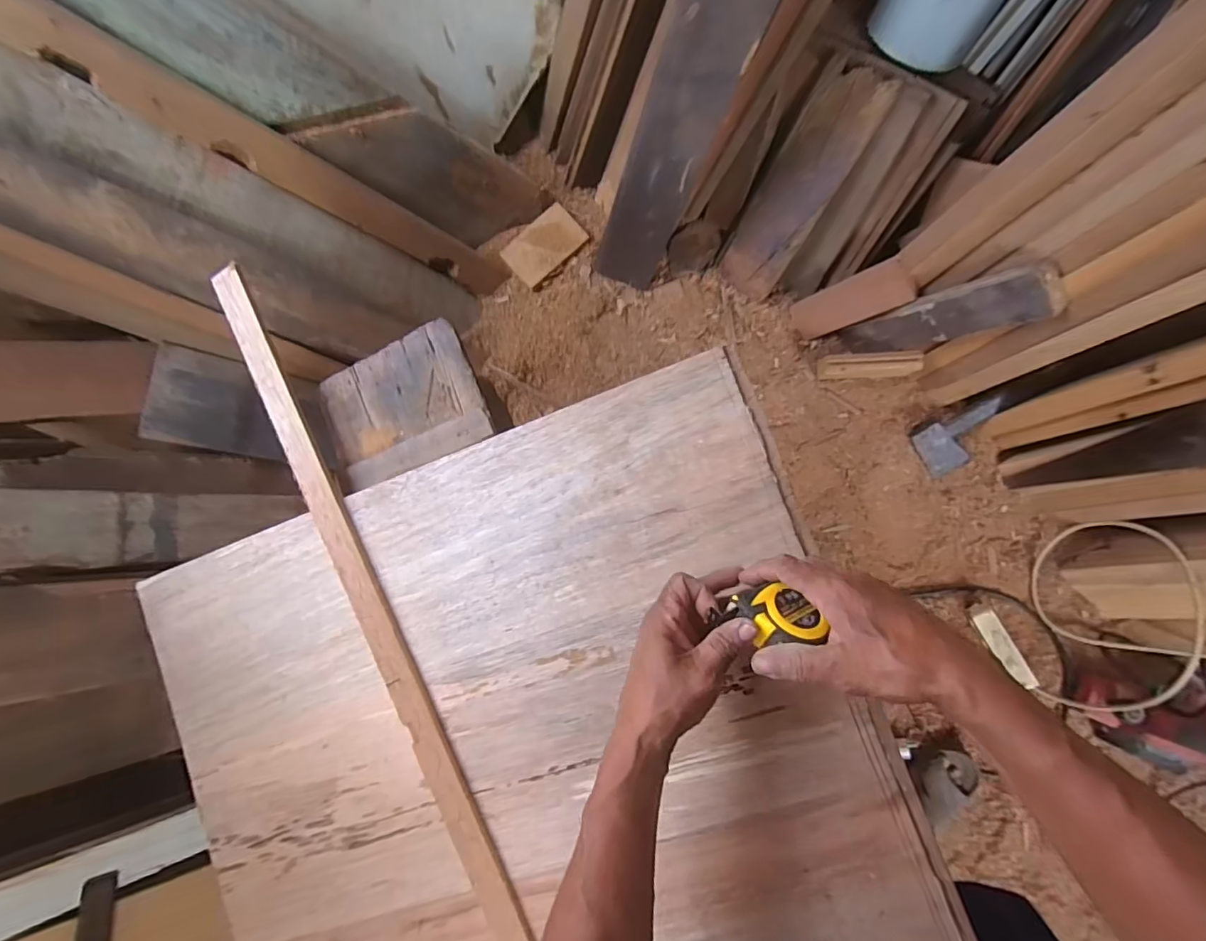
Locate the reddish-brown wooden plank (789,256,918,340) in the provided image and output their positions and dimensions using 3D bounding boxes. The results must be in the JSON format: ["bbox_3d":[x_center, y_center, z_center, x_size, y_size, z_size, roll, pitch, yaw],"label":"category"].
[{"bbox_3d":[0.462,-0.316,0.984,0.020,0.222,0.082,-26,97,-34],"label":"reddish-brown wooden plank"}]

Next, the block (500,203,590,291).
[{"bbox_3d":[-0.123,-0.477,1.115,0.161,0.019,0.116,-41,84,4],"label":"block"}]

